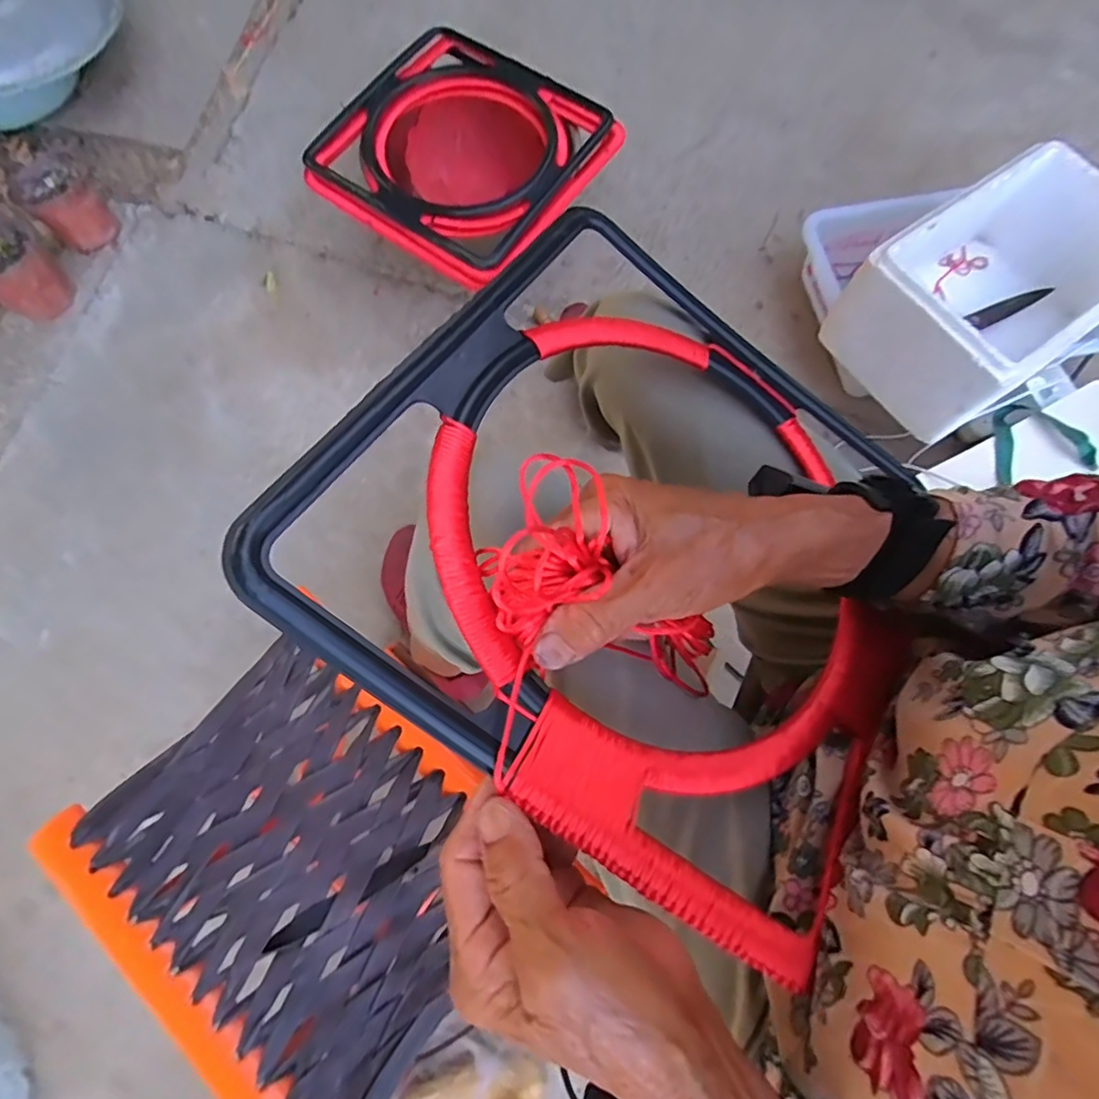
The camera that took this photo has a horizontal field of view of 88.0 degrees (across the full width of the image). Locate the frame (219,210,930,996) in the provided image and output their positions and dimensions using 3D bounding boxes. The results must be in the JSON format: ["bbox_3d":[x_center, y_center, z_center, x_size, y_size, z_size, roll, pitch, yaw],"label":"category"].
[{"bbox_3d":[0.072,-0.017,0.315,0.325,0.014,0.337,38,61,-6],"label":"frame"}]

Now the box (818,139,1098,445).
[{"bbox_3d":[0.549,-0.318,0.719,0.317,0.161,0.212,-35,80,-10],"label":"box"}]

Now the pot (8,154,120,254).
[{"bbox_3d":[-0.769,-0.544,0.909,0.118,0.076,0.099,42,77,10],"label":"pot"}]

